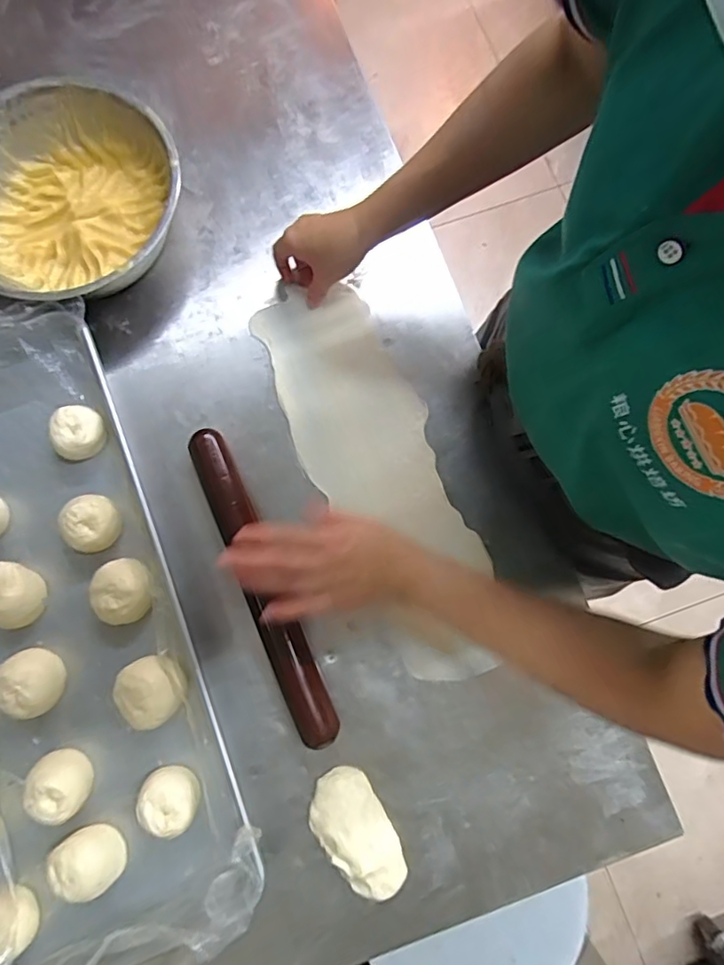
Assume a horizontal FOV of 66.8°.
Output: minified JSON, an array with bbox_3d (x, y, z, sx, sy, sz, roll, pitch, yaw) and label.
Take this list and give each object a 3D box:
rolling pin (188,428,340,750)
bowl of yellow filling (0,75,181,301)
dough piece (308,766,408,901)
[{"bbox_3d":[-0.100,0.098,0.546,0.037,0.037,0.321,-24,79,-3],"label":"rolling pin"},{"bbox_3d":[-0.313,-0.298,0.599,0.245,0.080,0.240,0,79,1],"label":"bowl of yellow filling"},{"bbox_3d":[-0.004,0.326,0.506,0.063,0.023,0.113,-32,80,-5],"label":"dough piece"}]

